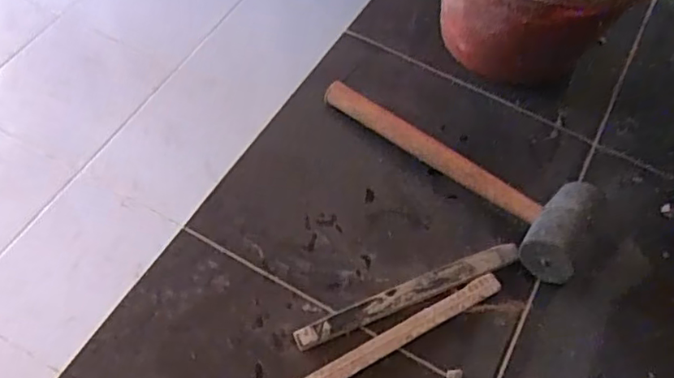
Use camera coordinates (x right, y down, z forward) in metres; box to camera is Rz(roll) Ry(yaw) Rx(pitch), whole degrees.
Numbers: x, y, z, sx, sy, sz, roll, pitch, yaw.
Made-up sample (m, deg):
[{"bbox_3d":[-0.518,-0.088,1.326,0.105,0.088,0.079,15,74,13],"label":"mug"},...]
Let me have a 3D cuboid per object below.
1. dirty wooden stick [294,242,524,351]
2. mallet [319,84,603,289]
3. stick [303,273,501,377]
[{"bbox_3d":[0.062,0.087,0.506,0.204,0.008,0.020,-19,61,-16],"label":"dirty wooden stick"},{"bbox_3d":[0.119,-0.036,0.565,0.090,0.057,0.279,-37,67,-24],"label":"mallet"},{"bbox_3d":[0.053,0.118,0.490,0.198,0.008,0.017,-25,62,-19],"label":"stick"}]

